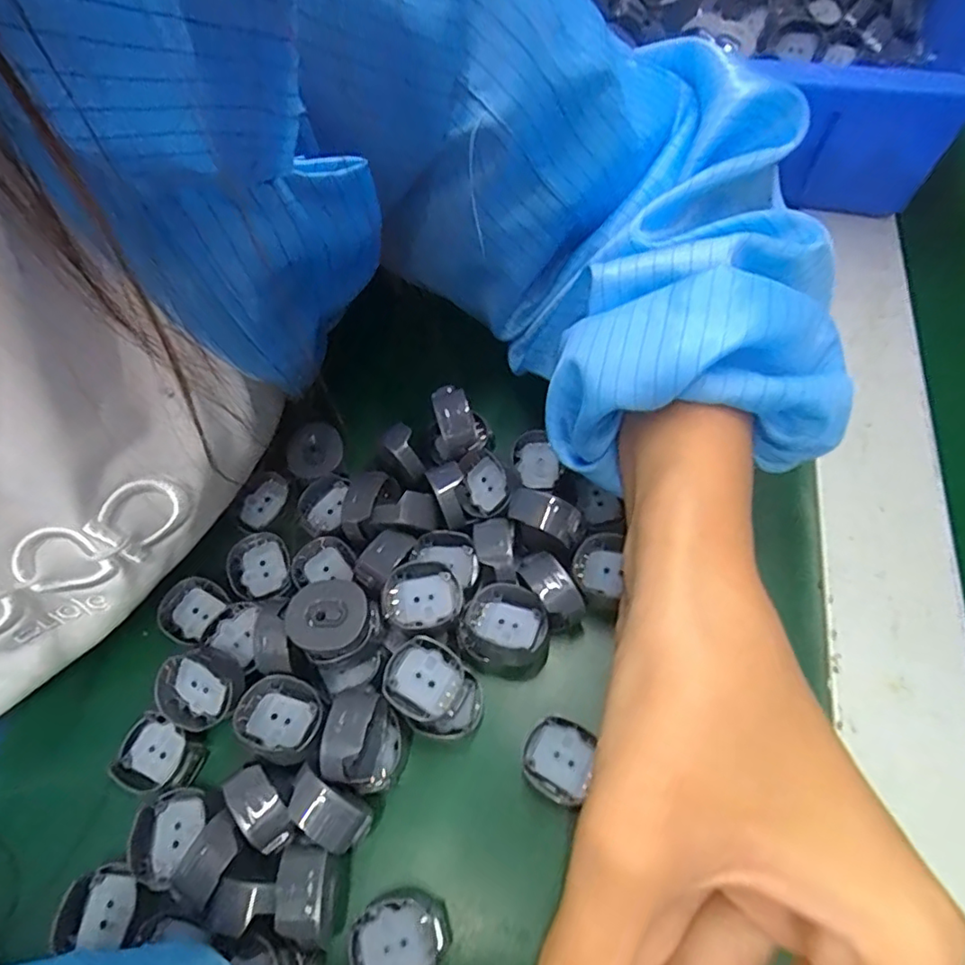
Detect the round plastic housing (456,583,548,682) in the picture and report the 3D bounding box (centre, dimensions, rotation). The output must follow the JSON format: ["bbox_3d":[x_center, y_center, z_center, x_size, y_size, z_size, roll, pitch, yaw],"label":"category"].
[{"bbox_3d":[0.007,0.053,0.212,0.031,0.018,0.029,-2,62,4],"label":"round plastic housing"}]

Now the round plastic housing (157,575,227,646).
[{"bbox_3d":[-0.117,0.050,0.233,0.024,0.007,0.024,-2,62,4],"label":"round plastic housing"}]

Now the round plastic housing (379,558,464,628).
[{"bbox_3d":[-0.022,0.042,0.217,0.028,0.011,0.025,-23,63,-7],"label":"round plastic housing"}]

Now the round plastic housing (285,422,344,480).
[{"bbox_3d":[-0.074,-0.014,0.259,0.025,0.009,0.022,-32,66,-15],"label":"round plastic housing"}]

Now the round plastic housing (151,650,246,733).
[{"bbox_3d":[-0.103,0.074,0.212,0.029,0.010,0.028,-45,84,5],"label":"round plastic housing"}]

